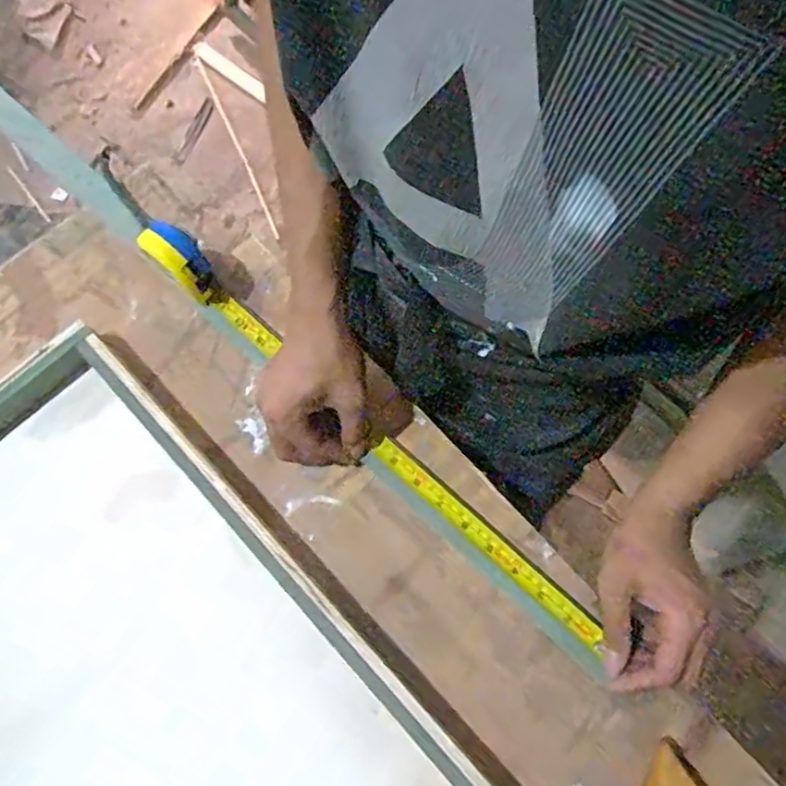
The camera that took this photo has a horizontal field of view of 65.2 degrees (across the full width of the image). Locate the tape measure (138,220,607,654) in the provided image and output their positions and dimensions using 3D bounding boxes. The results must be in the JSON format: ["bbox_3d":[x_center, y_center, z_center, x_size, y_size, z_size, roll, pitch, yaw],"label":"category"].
[{"bbox_3d":[-0.027,0.027,0.500,0.478,0.050,0.027,42,77,9],"label":"tape measure"}]

